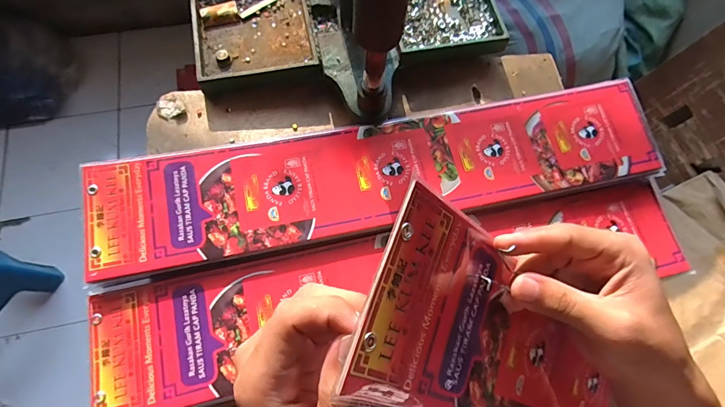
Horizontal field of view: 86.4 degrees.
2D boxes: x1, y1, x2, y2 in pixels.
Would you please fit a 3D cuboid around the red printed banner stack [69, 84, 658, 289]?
[{"bbox_3d":[0.032,-0.034,0.392,0.575,0.016,0.117,-11,74,-9],"label":"red printed banner stack"}]

